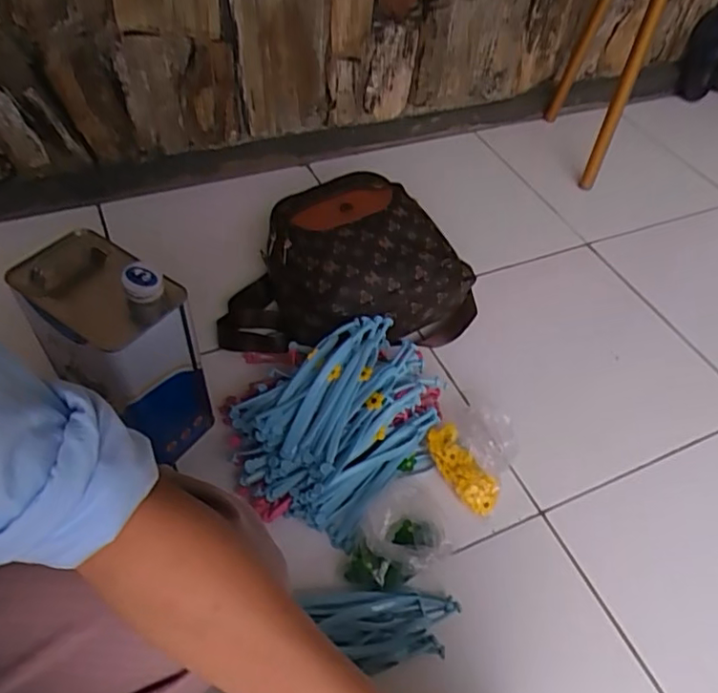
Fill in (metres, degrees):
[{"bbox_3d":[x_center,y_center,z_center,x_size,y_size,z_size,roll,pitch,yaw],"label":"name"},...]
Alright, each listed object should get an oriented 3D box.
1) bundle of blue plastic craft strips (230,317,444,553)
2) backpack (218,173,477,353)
[{"bbox_3d":[-0.026,0.086,0.705,0.204,0.133,0.251,30,54,18],"label":"bundle of blue plastic craft strips"},{"bbox_3d":[-0.028,-0.126,0.861,0.375,0.156,0.265,-12,53,-15],"label":"backpack"}]

